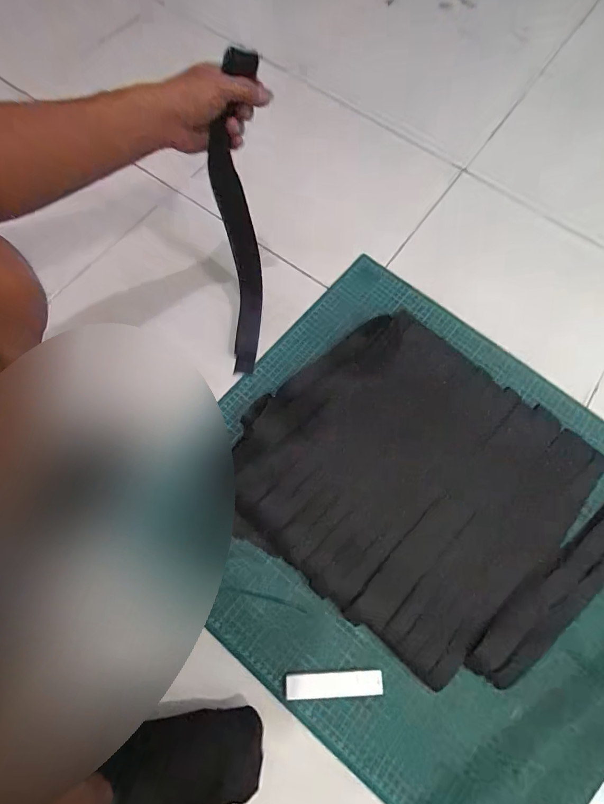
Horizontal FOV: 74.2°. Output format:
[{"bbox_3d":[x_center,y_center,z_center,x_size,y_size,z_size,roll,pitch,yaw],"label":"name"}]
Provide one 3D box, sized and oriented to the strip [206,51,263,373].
[{"bbox_3d":[-0.083,-0.219,0.537,0.059,0.379,0.063,-2,35,-3],"label":"strip"}]

